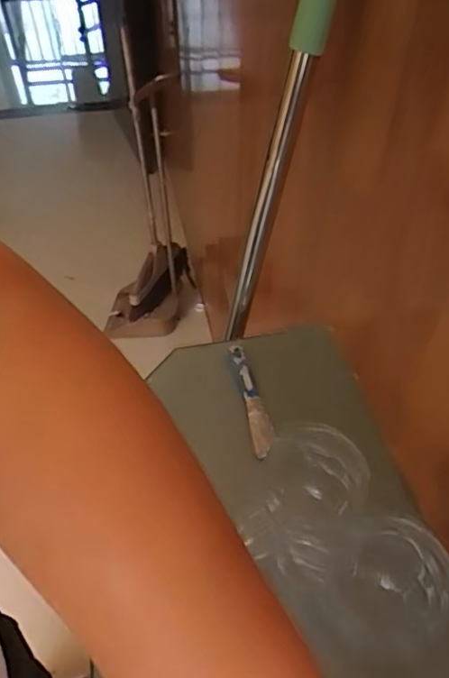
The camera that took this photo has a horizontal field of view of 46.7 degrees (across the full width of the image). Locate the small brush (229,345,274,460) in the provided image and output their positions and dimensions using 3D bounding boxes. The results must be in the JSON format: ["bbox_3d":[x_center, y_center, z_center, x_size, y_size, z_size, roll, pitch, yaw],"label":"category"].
[{"bbox_3d":[0.030,0.062,0.553,0.023,0.015,0.139,-8,46,-7],"label":"small brush"}]

